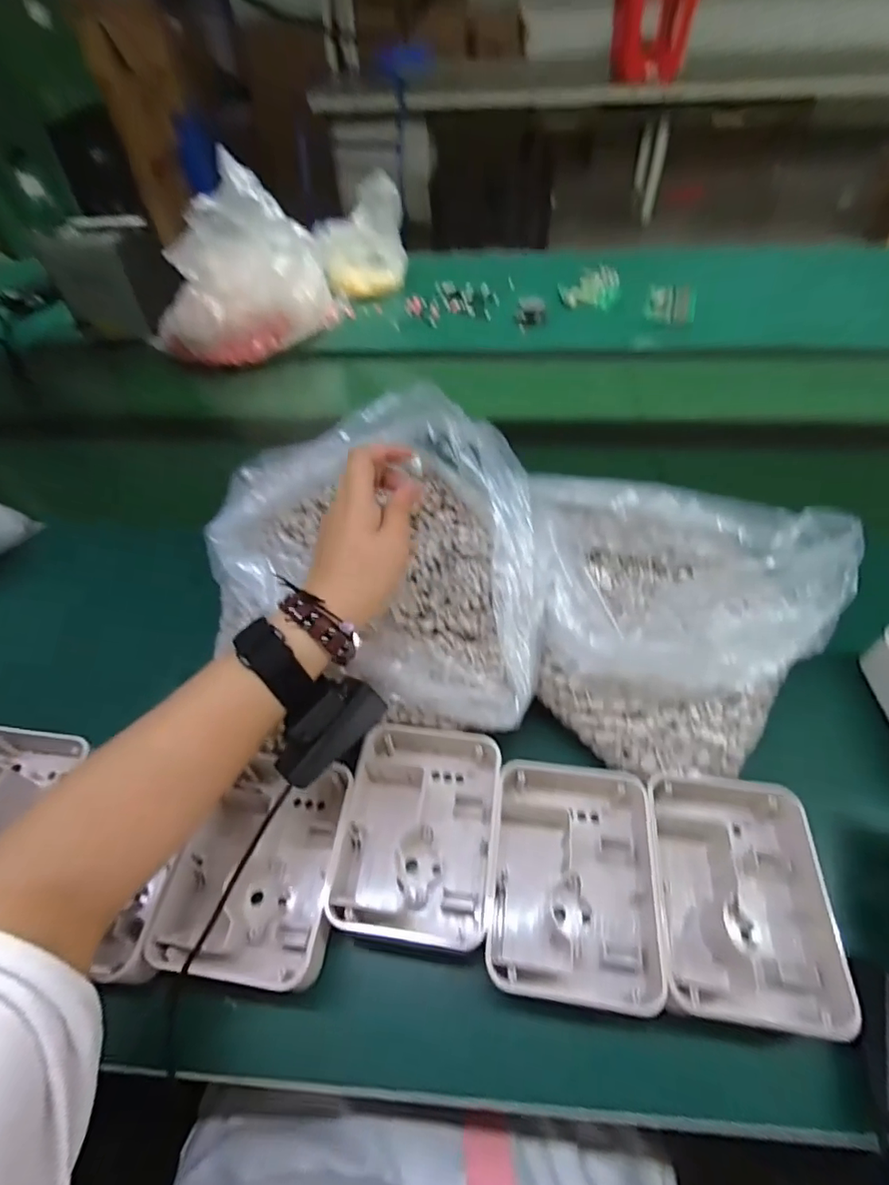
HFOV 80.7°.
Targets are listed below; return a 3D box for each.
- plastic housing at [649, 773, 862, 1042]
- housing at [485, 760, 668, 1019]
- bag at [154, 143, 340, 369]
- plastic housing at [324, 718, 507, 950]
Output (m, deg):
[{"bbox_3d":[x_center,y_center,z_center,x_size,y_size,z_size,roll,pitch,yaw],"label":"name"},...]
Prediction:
[{"bbox_3d":[0.180,0.188,0.332,0.097,0.049,0.135,5,51,7],"label":"plastic housing"},{"bbox_3d":[0.080,0.179,0.336,0.102,0.035,0.134,5,51,7],"label":"housing"},{"bbox_3d":[-0.322,-0.500,0.793,0.245,0.236,0.178,6,51,8],"label":"bag"},{"bbox_3d":[-0.016,0.160,0.355,0.100,0.039,0.131,5,51,7],"label":"plastic housing"}]

